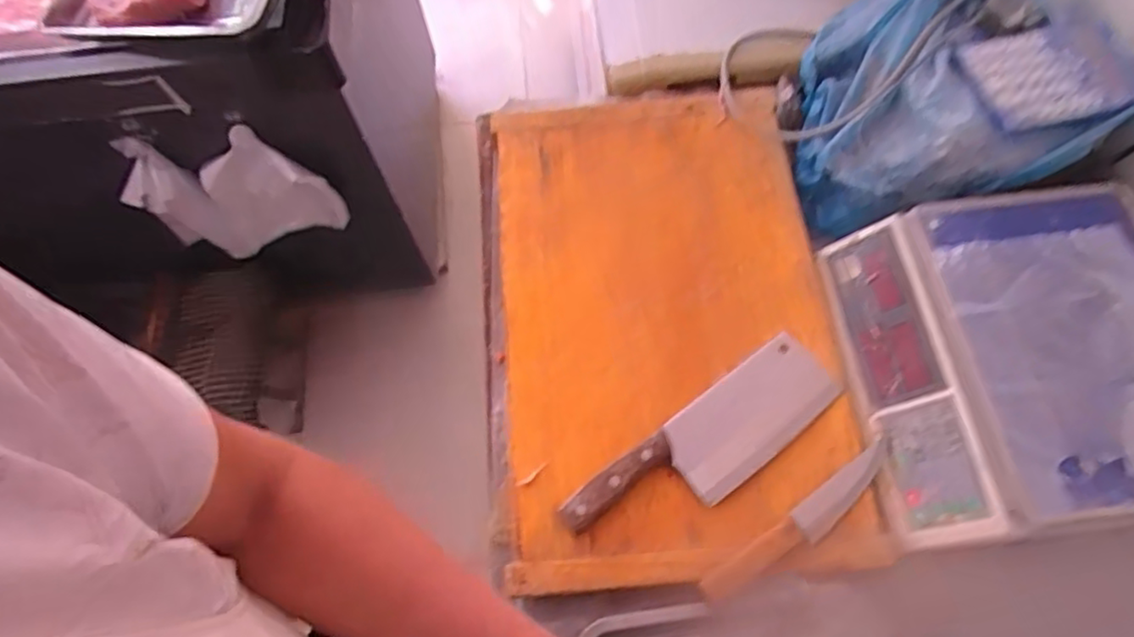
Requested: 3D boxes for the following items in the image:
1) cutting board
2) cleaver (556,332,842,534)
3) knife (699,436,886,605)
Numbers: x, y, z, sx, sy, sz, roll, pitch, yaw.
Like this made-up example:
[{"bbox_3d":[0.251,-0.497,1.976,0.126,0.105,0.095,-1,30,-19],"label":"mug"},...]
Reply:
[{"bbox_3d":[0.102,-0.020,0.754,0.371,0.034,0.588,-5,65,1],"label":"cutting board"},{"bbox_3d":[0.143,0.128,0.676,0.307,0.029,0.091,-35,68,-12],"label":"cleaver"},{"bbox_3d":[0.225,0.196,0.643,0.229,0.019,0.032,-33,68,-11],"label":"knife"}]

